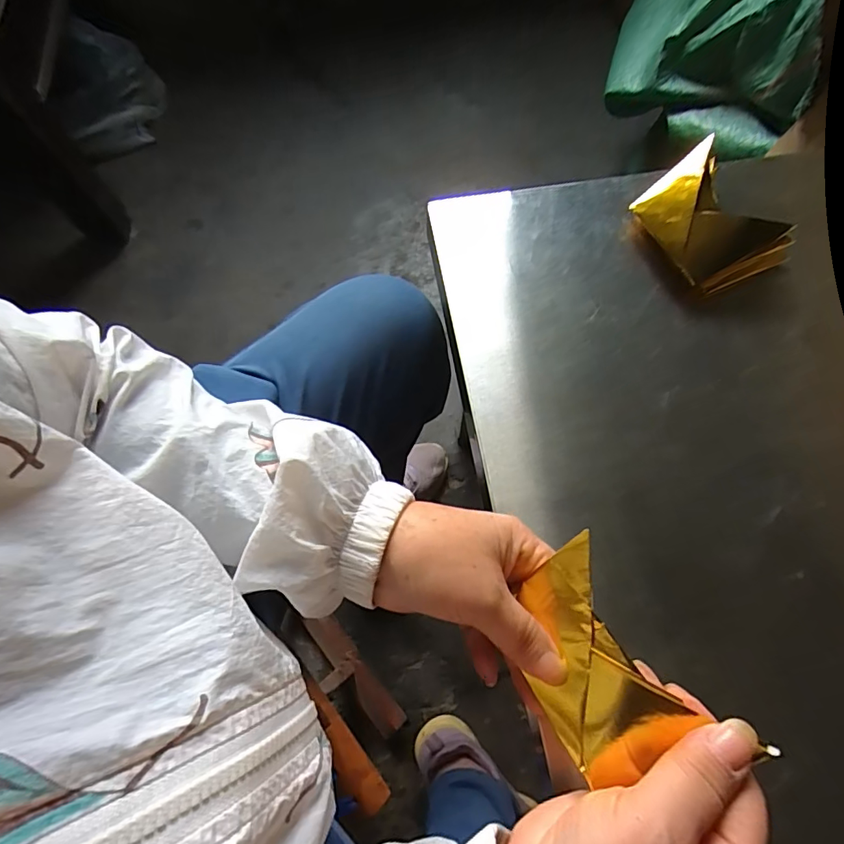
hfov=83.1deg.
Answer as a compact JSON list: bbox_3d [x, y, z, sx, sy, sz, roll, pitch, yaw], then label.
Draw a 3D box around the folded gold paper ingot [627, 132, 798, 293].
[{"bbox_3d":[0.213,-0.148,0.358,0.080,0.040,0.103,-31,71,-11],"label":"folded gold paper ingot"}]

